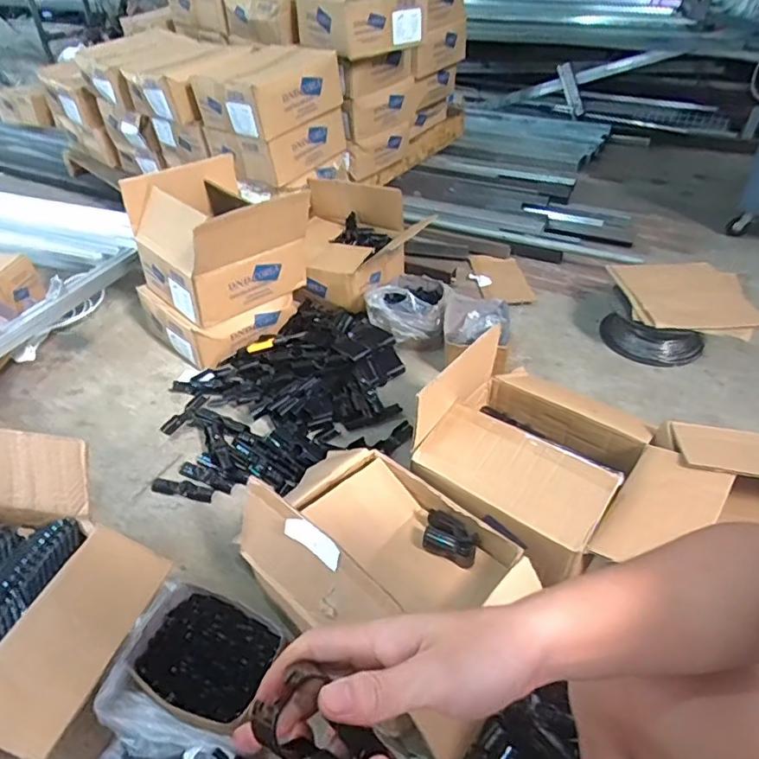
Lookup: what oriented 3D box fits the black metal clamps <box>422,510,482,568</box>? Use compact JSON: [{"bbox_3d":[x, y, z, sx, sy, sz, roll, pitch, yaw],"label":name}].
[{"bbox_3d":[0.112,0.252,0.880,0.095,0.036,0.066,19,44,24],"label":"black metal clamps"}]

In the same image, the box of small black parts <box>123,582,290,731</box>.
[{"bbox_3d":[-0.248,0.401,0.804,0.192,0.071,0.155,18,44,23],"label":"box of small black parts"}]

